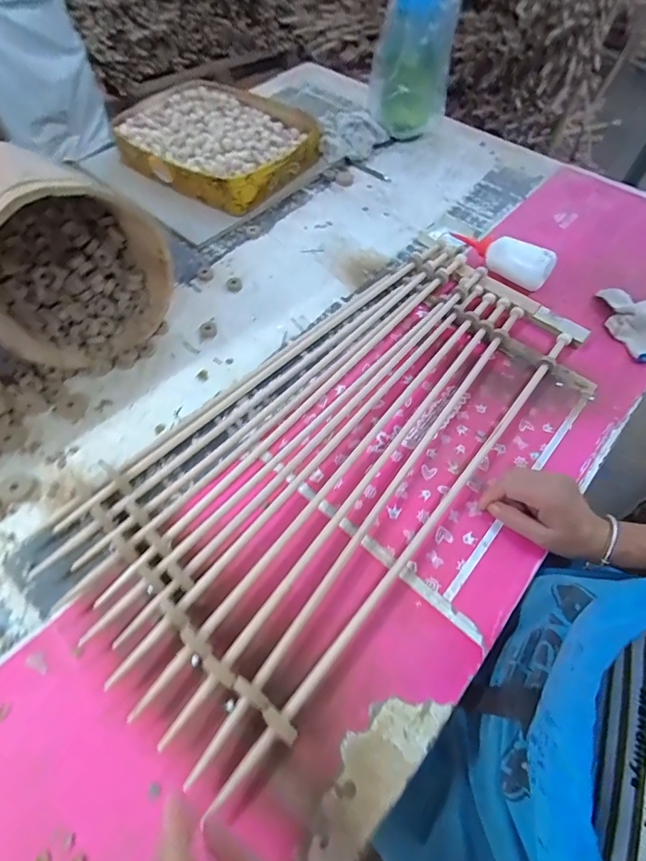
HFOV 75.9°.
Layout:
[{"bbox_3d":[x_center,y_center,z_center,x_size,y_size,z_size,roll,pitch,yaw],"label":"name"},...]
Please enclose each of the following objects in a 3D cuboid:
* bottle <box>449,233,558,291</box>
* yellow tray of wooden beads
[{"bbox_3d":[0.294,-0.300,0.698,0.180,0.055,0.051,34,64,18],"label":"bottle"},{"bbox_3d":[-0.211,-0.589,0.861,0.375,0.090,0.302,33,64,16],"label":"yellow tray of wooden beads"}]

